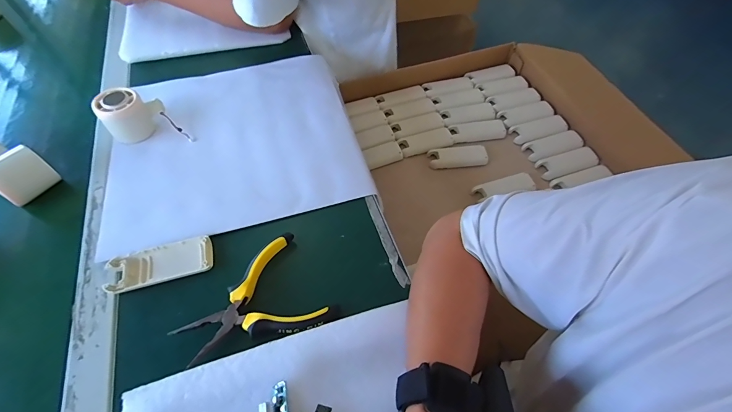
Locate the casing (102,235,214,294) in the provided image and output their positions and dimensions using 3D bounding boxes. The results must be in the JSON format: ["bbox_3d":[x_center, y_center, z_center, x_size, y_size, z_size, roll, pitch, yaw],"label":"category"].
[{"bbox_3d":[-0.220,0.062,0.375,0.103,0.007,0.044,-13,57,-8],"label":"casing"}]

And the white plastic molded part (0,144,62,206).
[{"bbox_3d":[-0.457,-0.063,0.439,0.149,0.056,0.054,33,62,21],"label":"white plastic molded part"}]

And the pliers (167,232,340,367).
[{"bbox_3d":[-0.111,0.098,0.346,0.131,0.013,0.107,-30,61,-18],"label":"pliers"}]

